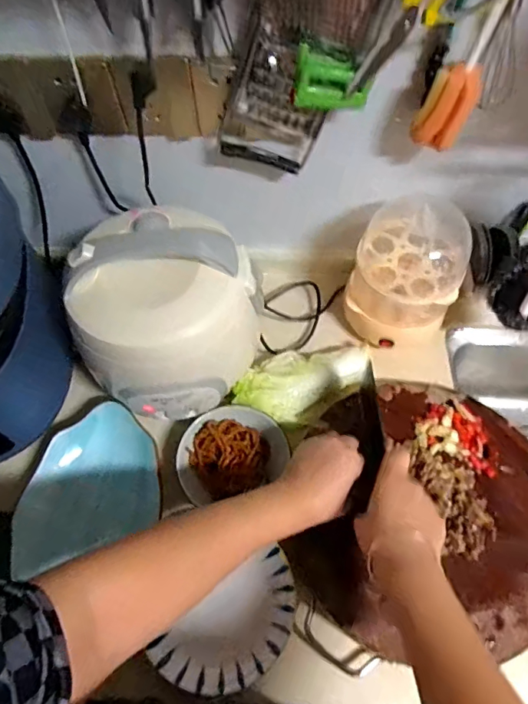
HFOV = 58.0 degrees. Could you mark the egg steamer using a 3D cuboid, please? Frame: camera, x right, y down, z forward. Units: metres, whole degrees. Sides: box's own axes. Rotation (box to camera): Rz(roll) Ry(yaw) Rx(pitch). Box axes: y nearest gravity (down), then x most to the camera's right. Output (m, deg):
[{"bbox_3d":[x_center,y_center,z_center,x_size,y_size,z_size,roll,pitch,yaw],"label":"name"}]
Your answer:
[{"bbox_3d":[0.189,-0.102,0.635,0.139,0.165,0.129,21,64,11],"label":"egg steamer"}]

